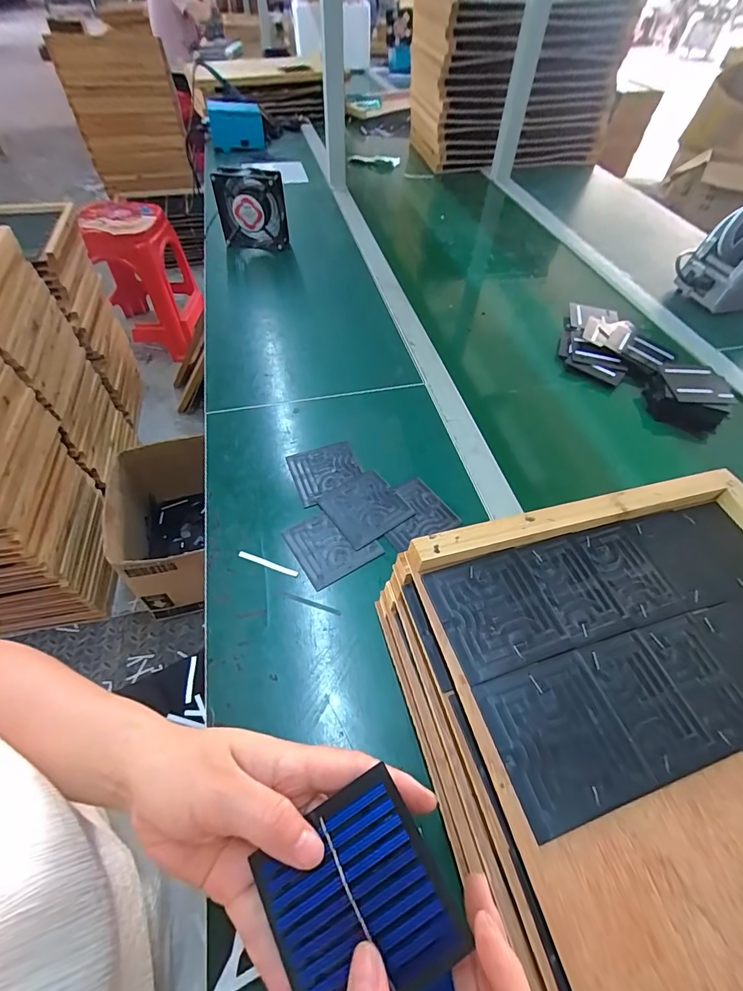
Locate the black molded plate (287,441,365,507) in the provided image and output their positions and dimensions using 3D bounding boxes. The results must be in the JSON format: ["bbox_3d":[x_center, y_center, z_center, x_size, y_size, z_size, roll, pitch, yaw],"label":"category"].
[{"bbox_3d":[-0.052,-0.029,0.496,0.079,0.005,0.077,-17,55,-14],"label":"black molded plate"}]

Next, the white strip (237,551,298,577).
[{"bbox_3d":[-0.105,0.069,0.426,0.065,0.004,0.007,17,54,11],"label":"white strip"}]

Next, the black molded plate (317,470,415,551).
[{"bbox_3d":[-0.006,0.013,0.467,0.078,0.004,0.079,-30,59,-23],"label":"black molded plate"}]

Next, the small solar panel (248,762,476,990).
[{"bbox_3d":[-0.006,0.189,0.196,0.077,0.007,0.076,-32,61,-8],"label":"small solar panel"}]

